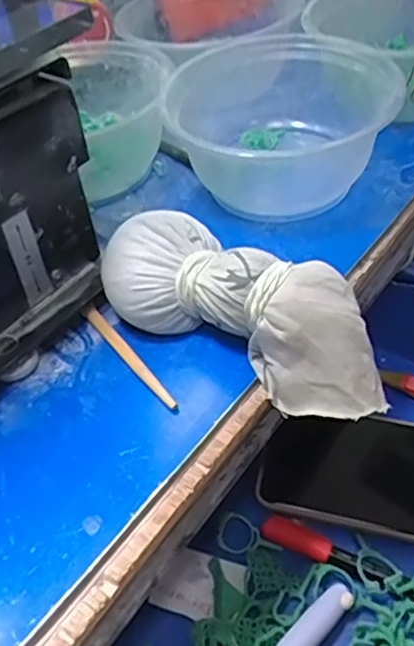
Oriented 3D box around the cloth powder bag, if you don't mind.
[{"bbox_3d":[0.019,-0.009,0.301,0.146,0.053,0.054,29,54,16],"label":"cloth powder bag"}]

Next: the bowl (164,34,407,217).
[{"bbox_3d":[0.039,-0.119,0.393,0.126,0.062,0.113,-24,47,-16],"label":"bowl"}]

